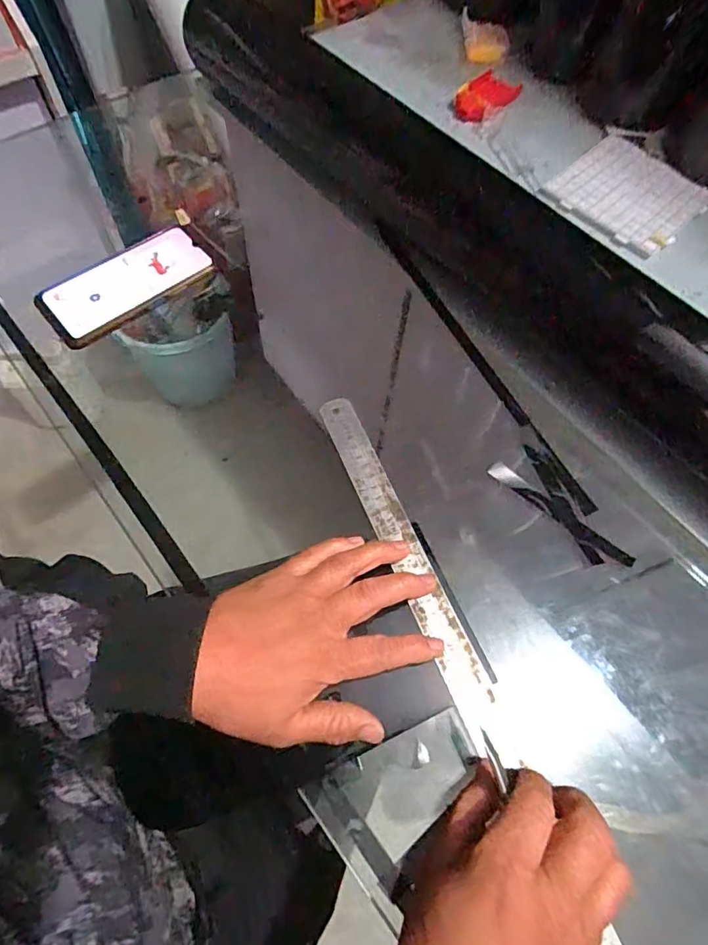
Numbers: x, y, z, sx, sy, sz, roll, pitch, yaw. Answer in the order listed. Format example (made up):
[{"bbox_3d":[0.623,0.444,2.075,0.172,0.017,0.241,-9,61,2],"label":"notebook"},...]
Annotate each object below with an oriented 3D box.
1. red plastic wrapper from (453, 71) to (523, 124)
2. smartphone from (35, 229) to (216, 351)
[{"bbox_3d":[0.162,-0.467,0.645,0.052,0.009,0.099,39,69,15],"label":"red plastic wrapper"},{"bbox_3d":[-0.218,-0.182,0.502,0.159,0.015,0.079,-34,71,-17],"label":"smartphone"}]

